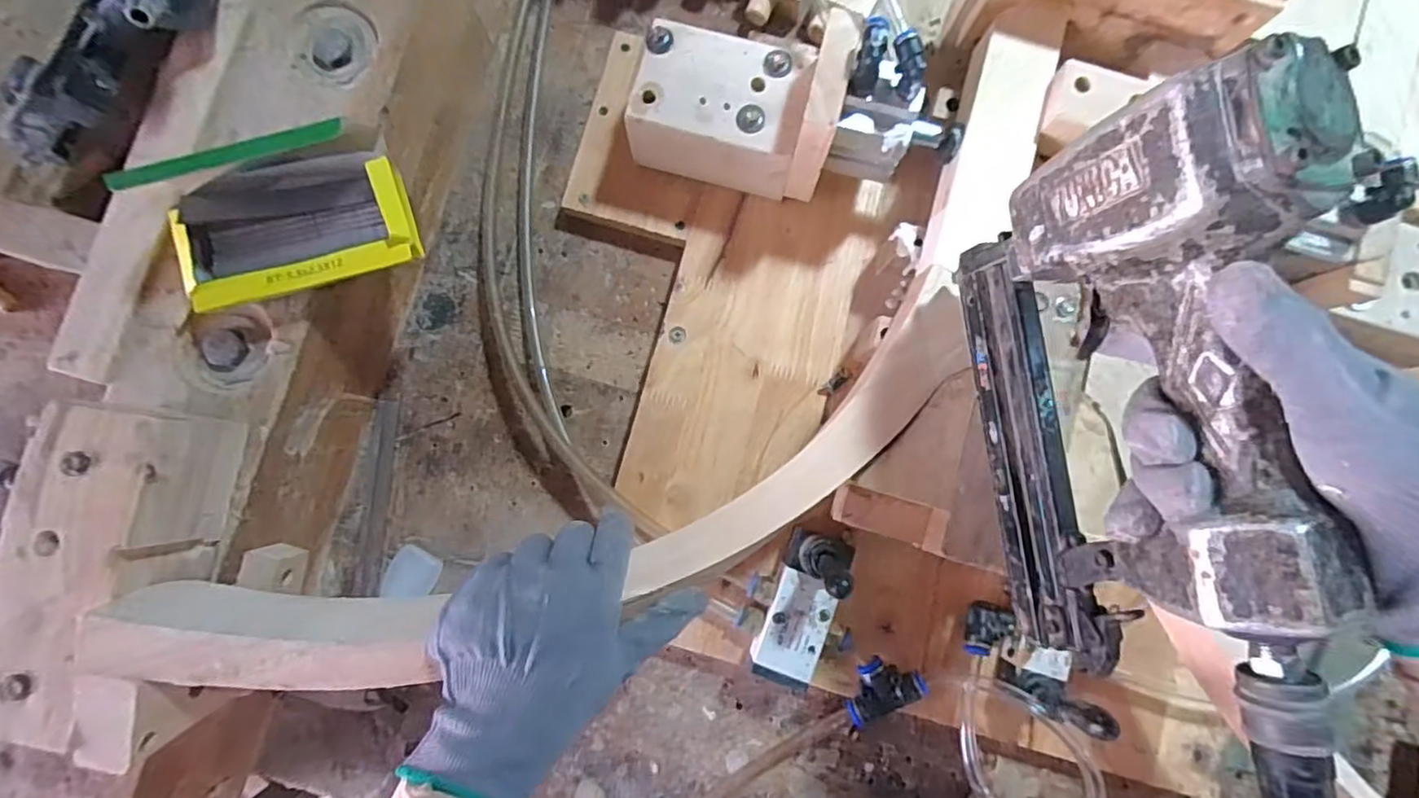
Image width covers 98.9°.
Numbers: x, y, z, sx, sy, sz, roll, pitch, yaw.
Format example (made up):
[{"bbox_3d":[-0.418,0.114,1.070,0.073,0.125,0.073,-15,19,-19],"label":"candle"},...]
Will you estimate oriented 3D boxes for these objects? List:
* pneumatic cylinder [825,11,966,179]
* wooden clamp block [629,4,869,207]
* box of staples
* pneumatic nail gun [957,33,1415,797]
[{"bbox_3d":[0.119,-0.174,0.374,0.079,0.076,0.055,18,85,1],"label":"pneumatic cylinder"},{"bbox_3d":[0.017,-0.198,0.409,0.135,0.109,0.083,15,84,1],"label":"wooden clamp block"},{"bbox_3d":[-0.236,-0.099,0.349,0.123,0.024,0.073,-16,85,-2],"label":"box of staples"},{"bbox_3d":[0.183,0.016,0.267,0.060,0.158,0.267,-10,95,-12],"label":"pneumatic nail gun"}]

